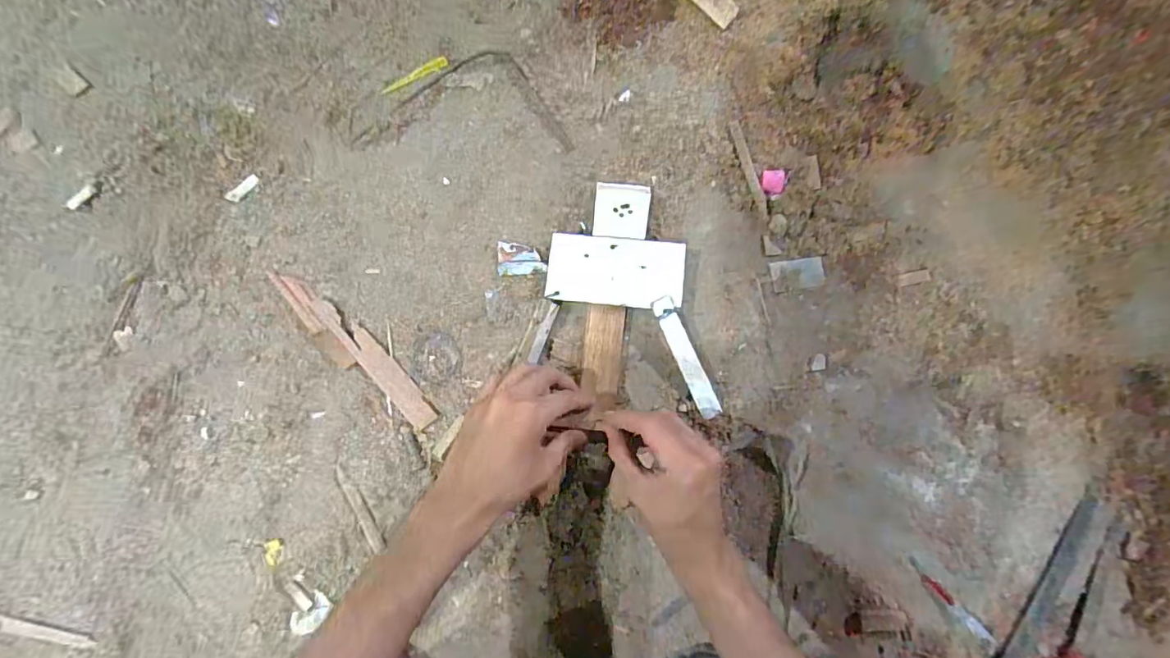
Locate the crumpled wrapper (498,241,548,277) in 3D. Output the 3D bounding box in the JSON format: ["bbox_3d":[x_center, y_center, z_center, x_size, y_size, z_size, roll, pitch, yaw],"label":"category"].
[{"bbox_3d":[-0.058,-0.064,0.483,0.044,0.007,0.030,3,86,-8],"label":"crumpled wrapper"}]

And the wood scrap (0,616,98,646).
[{"bbox_3d":[-0.423,0.238,0.409,0.074,0.004,0.013,16,84,-6],"label":"wood scrap"}]

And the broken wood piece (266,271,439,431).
[{"bbox_3d":[-0.203,0.018,0.459,0.182,0.004,0.032,43,82,-3],"label":"broken wood piece"}]

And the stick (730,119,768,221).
[{"bbox_3d":[0.167,-0.161,0.526,0.012,0.004,0.101,-20,89,-9],"label":"stick"}]

